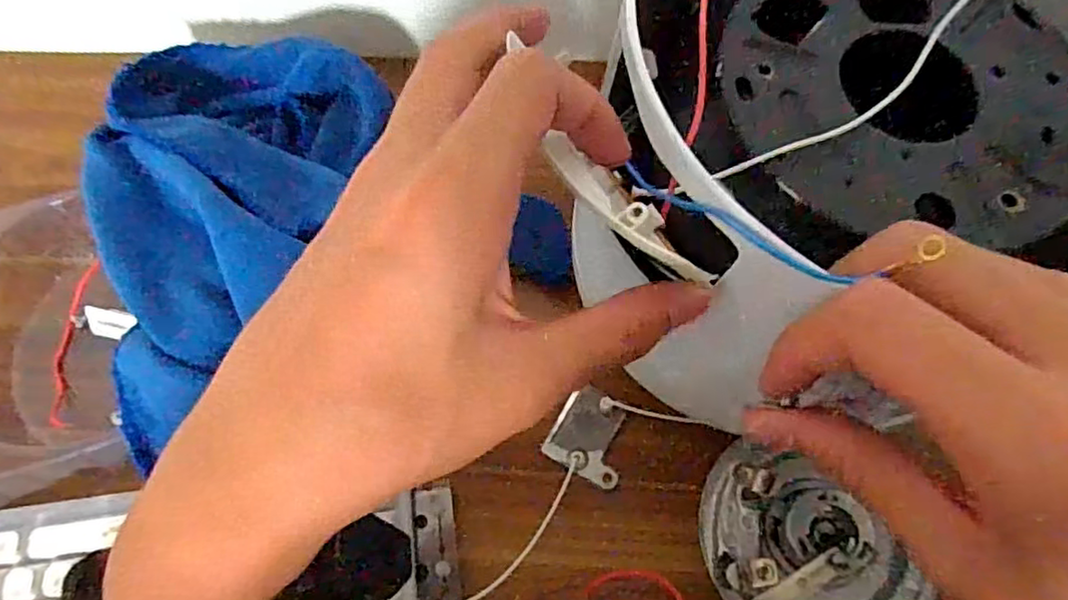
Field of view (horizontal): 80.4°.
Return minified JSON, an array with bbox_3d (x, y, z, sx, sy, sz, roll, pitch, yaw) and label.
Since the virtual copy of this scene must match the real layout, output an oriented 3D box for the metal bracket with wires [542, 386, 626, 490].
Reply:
[{"bbox_3d":[0.033,0.074,0.348,0.043,0.005,0.044,28,69,13],"label":"metal bracket with wires"}]

